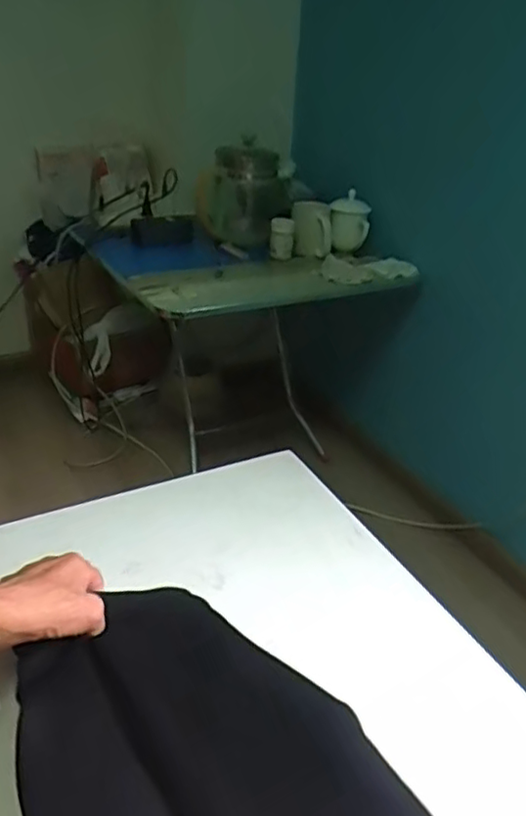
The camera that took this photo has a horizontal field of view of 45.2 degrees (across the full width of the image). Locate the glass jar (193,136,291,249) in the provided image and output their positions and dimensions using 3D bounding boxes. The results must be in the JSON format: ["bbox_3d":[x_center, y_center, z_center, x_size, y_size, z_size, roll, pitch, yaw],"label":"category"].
[{"bbox_3d":[-0.049,-0.480,1.418,0.147,0.210,0.171,22,35,27],"label":"glass jar"}]

